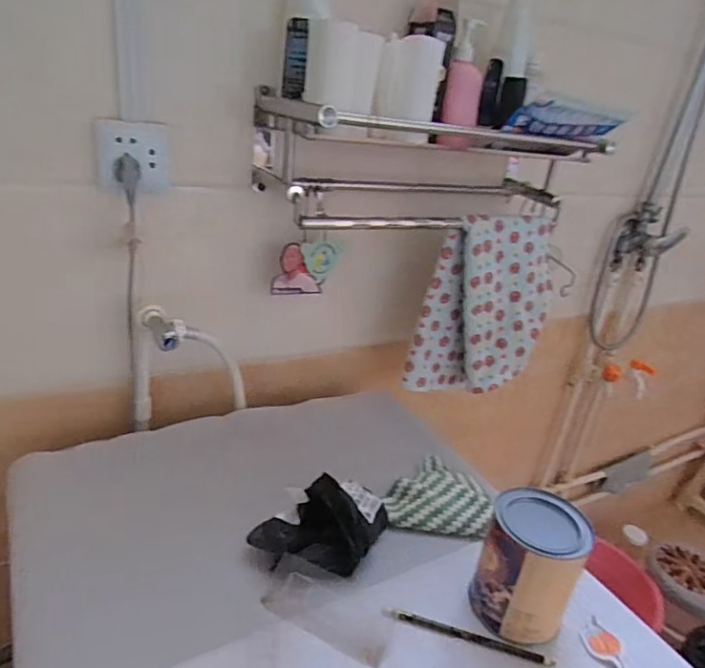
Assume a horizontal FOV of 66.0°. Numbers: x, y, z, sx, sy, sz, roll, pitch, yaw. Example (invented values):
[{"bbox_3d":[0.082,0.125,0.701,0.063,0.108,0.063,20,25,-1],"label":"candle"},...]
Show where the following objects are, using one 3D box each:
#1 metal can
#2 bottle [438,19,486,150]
[{"bbox_3d":[0.187,0.243,0.572,0.096,0.118,0.102,6,24,-3],"label":"metal can"},{"bbox_3d":[0.170,-0.369,0.831,0.054,0.151,0.068,10,24,7],"label":"bottle"}]

